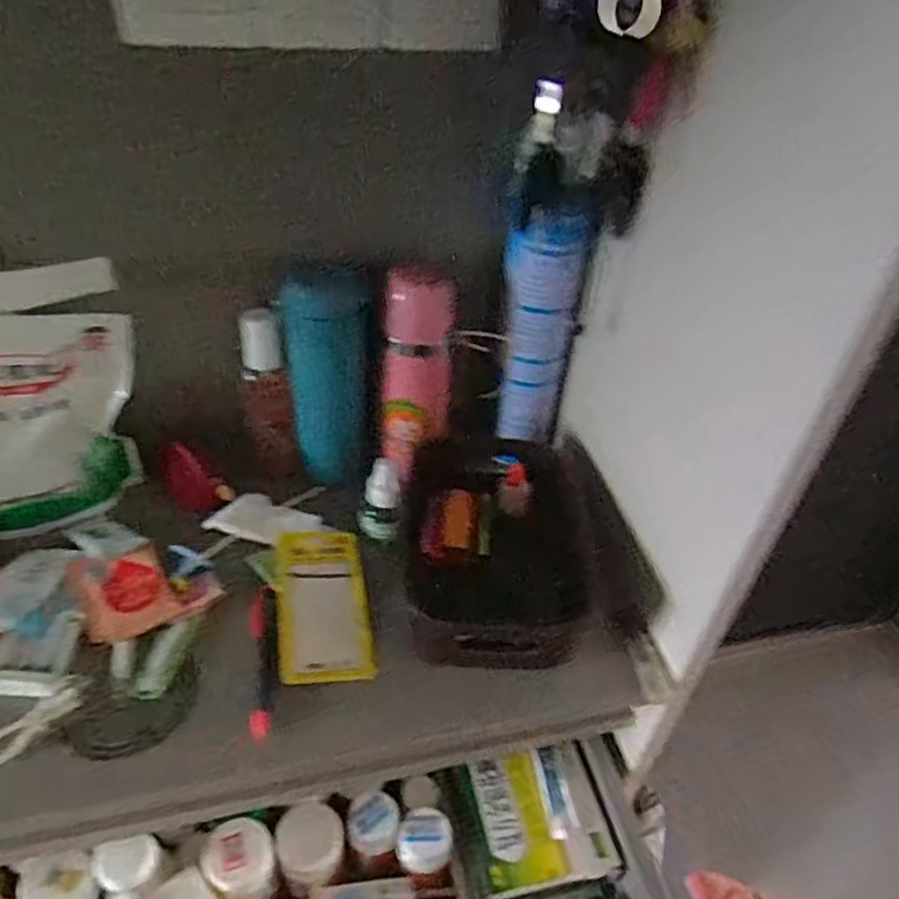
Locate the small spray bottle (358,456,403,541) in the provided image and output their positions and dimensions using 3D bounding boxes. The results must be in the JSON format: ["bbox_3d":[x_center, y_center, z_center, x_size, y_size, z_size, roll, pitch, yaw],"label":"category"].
[{"bbox_3d":[-0.058,0.043,0.592,0.033,0.068,0.029,-2,41,-8],"label":"small spray bottle"}]

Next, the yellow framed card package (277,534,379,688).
[{"bbox_3d":[-0.098,0.119,0.554,0.069,0.010,0.136,3,44,-20],"label":"yellow framed card package"}]

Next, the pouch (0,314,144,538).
[{"bbox_3d":[-0.333,-0.024,0.555,0.174,0.188,0.065,-15,45,-22],"label":"pouch"}]

